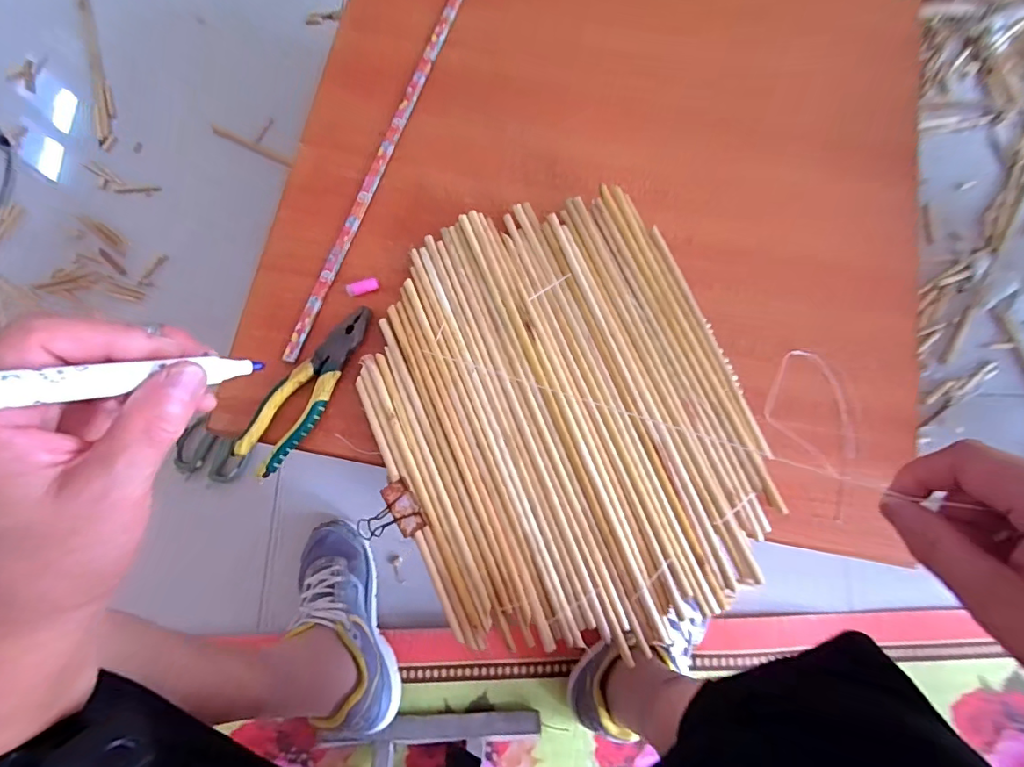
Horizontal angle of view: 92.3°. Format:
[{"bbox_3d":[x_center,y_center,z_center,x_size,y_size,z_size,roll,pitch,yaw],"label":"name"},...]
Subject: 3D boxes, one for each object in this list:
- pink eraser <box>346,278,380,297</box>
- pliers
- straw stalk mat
[{"bbox_3d":[-0.156,-0.101,0.514,0.032,0.010,0.012,-24,77,-6],"label":"pink eraser"},{"bbox_3d":[-0.198,0.002,0.489,0.048,0.014,0.183,34,79,7],"label":"pliers"},{"bbox_3d":[0.046,0.028,0.473,0.330,0.013,0.419,-26,79,-5],"label":"straw stalk mat"}]

